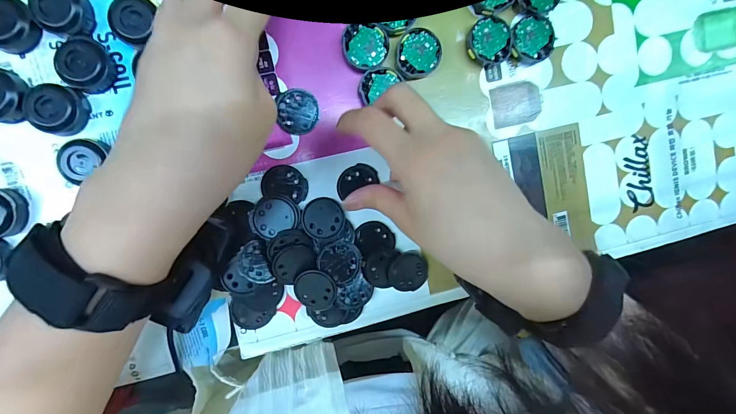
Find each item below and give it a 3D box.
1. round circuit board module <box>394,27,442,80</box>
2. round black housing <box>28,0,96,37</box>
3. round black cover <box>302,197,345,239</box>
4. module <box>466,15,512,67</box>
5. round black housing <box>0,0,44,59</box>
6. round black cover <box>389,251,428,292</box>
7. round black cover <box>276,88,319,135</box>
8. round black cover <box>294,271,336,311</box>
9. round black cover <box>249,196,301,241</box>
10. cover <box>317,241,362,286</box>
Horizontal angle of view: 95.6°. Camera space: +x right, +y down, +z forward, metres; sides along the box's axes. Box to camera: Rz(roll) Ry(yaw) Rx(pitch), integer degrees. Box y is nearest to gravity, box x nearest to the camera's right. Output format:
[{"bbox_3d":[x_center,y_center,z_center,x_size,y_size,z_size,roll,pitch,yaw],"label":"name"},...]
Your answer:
[{"bbox_3d":[0.033,-0.103,0.227,0.030,0.010,0.031,-1,96,-6],"label":"round circuit board module"},{"bbox_3d":[-0.184,-0.116,0.201,0.030,0.014,0.030,-1,96,-6],"label":"round black housing"},{"bbox_3d":[-0.031,0.008,0.232,0.028,0.007,0.027,0,96,-6],"label":"round black cover"},{"bbox_3d":[0.083,-0.113,0.231,0.030,0.010,0.030,-1,96,-6],"label":"module"},{"bbox_3d":[-0.215,-0.109,0.200,0.027,0.012,0.030,26,93,-8],"label":"round black housing"},{"bbox_3d":[0.030,0.047,0.241,0.028,0.004,0.029,-1,96,-6],"label":"round black cover"},{"bbox_3d":[-0.047,-0.065,0.227,0.026,0.004,0.029,0,96,-6],"label":"round black cover"},{"bbox_3d":[-0.036,0.058,0.229,0.026,0.004,0.031,-43,98,0],"label":"round black cover"},{"bbox_3d":[-0.064,0.006,0.226,0.031,0.005,0.027,-36,85,-6],"label":"round black cover"},{"bbox_3d":[-0.018,0.038,0.230,0.030,0.004,0.026,43,90,-8],"label":"cover"}]

